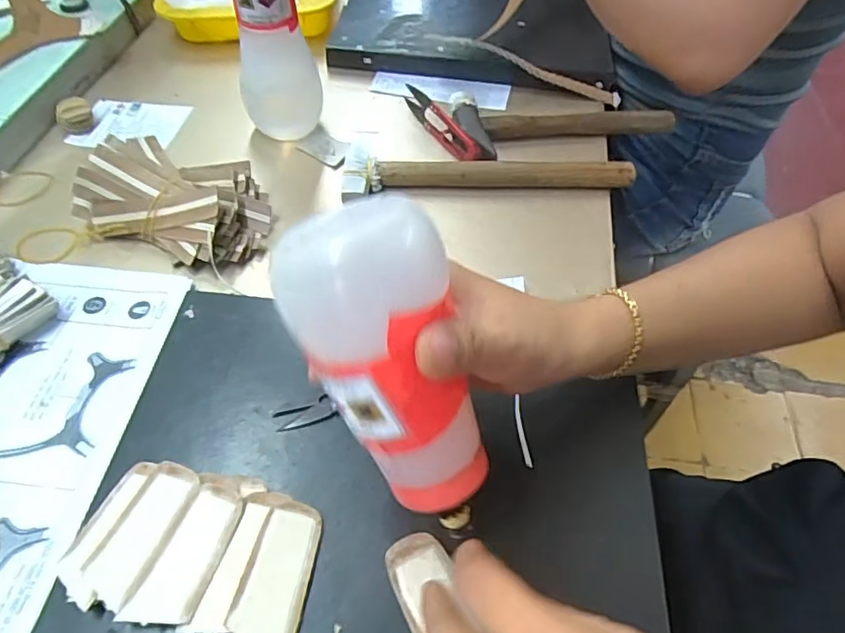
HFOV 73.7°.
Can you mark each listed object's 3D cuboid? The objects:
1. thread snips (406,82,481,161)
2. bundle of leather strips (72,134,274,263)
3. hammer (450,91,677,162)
[{"bbox_3d":[0.016,-0.183,0.533,0.014,0.025,0.111,-27,58,-21],"label":"thread snips"},{"bbox_3d":[-0.191,-0.094,0.446,0.147,0.050,0.085,16,54,10],"label":"bundle of leather strips"},{"bbox_3d":[0.137,-0.197,0.550,0.207,0.028,0.084,-14,54,-12],"label":"hammer"}]

